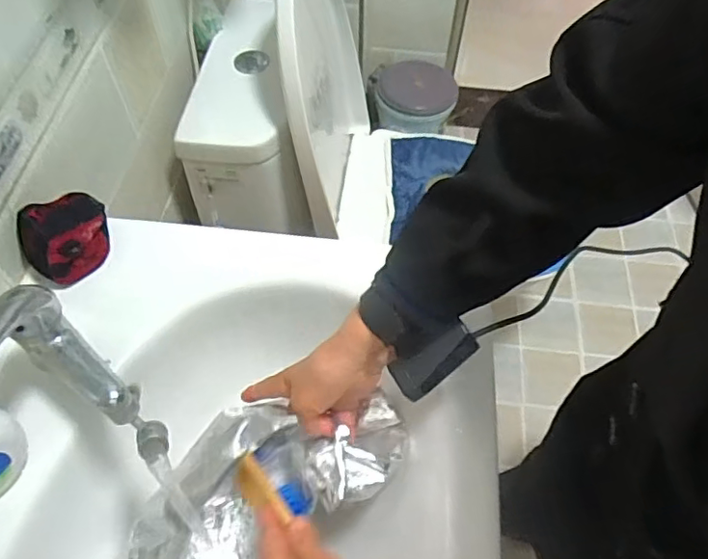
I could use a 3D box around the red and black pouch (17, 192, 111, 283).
[{"bbox_3d":[-0.286,-0.045,0.571,0.087,0.060,0.067,-38,66,-22],"label":"red and black pouch"}]

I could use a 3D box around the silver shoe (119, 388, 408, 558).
[{"bbox_3d":[-0.105,0.198,0.542,0.309,0.078,0.132,-33,62,8],"label":"silver shoe"}]

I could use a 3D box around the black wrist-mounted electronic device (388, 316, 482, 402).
[{"bbox_3d":[0.064,0.065,0.451,0.069,0.022,0.030,-36,64,1],"label":"black wrist-mounted electronic device"}]

